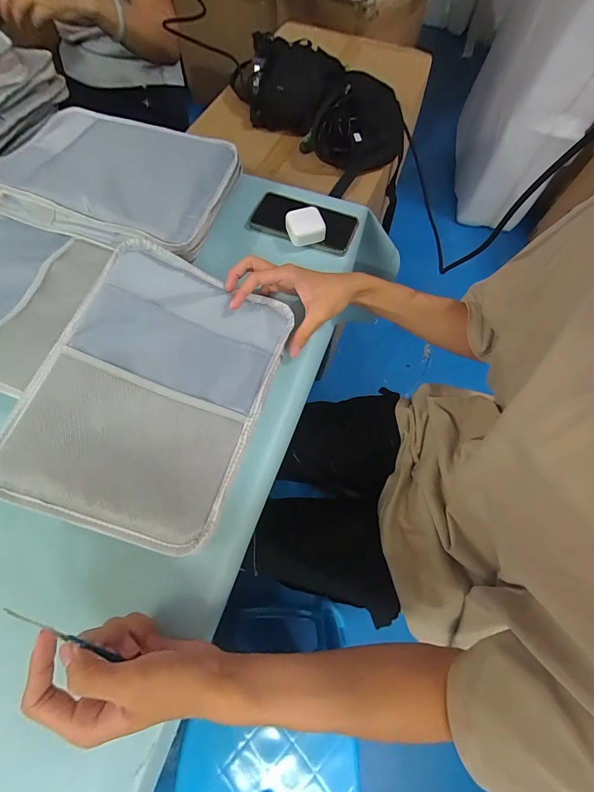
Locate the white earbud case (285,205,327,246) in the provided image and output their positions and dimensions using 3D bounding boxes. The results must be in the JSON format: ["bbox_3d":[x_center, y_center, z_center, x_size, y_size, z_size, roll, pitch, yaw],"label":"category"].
[{"bbox_3d":[0.012,-0.257,0.501,0.052,0.025,0.048,-17,68,-9],"label":"white earbud case"}]

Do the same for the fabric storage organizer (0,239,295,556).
[{"bbox_3d":[-0.152,-0.016,0.365,0.225,0.019,0.309,22,70,-7],"label":"fabric storage organizer"}]

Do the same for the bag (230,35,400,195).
[{"bbox_3d":[0.066,-0.594,0.670,0.271,0.093,0.383,-31,71,-14],"label":"bag"}]

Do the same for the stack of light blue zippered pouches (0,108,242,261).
[{"bbox_3d":[-0.266,-0.323,0.487,0.319,0.045,0.237,13,67,4],"label":"stack of light blue zippered pouches"}]

